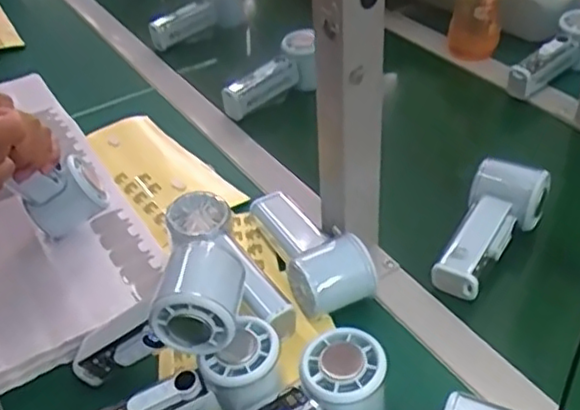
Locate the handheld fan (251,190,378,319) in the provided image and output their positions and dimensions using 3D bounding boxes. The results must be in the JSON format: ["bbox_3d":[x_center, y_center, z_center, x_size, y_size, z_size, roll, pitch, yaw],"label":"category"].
[{"bbox_3d":[0.007,0.036,0.594,0.068,0.049,0.154,-20,28,-19],"label":"handheld fan"}]

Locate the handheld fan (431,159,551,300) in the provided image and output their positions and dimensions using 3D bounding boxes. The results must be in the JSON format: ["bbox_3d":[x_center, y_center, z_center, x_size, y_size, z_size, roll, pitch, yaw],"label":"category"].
[{"bbox_3d":[0.180,0.015,0.593,0.063,0.046,0.147,16,42,23],"label":"handheld fan"}]

